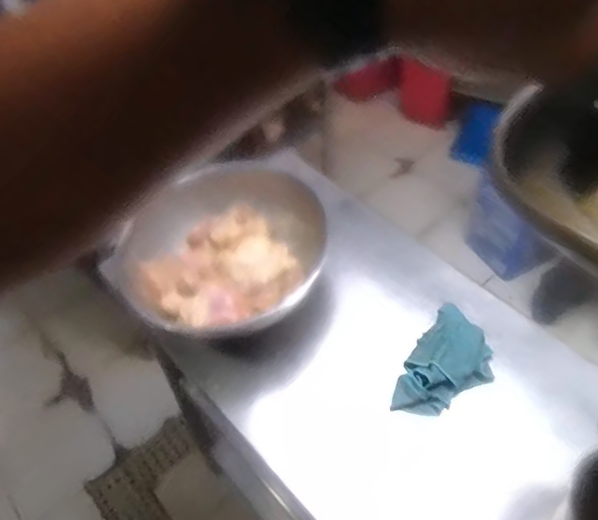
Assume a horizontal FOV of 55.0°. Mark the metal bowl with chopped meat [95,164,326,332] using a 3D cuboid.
[{"bbox_3d":[-0.116,-0.012,0.876,0.302,0.094,0.287,-2,49,2],"label":"metal bowl with chopped meat"}]

